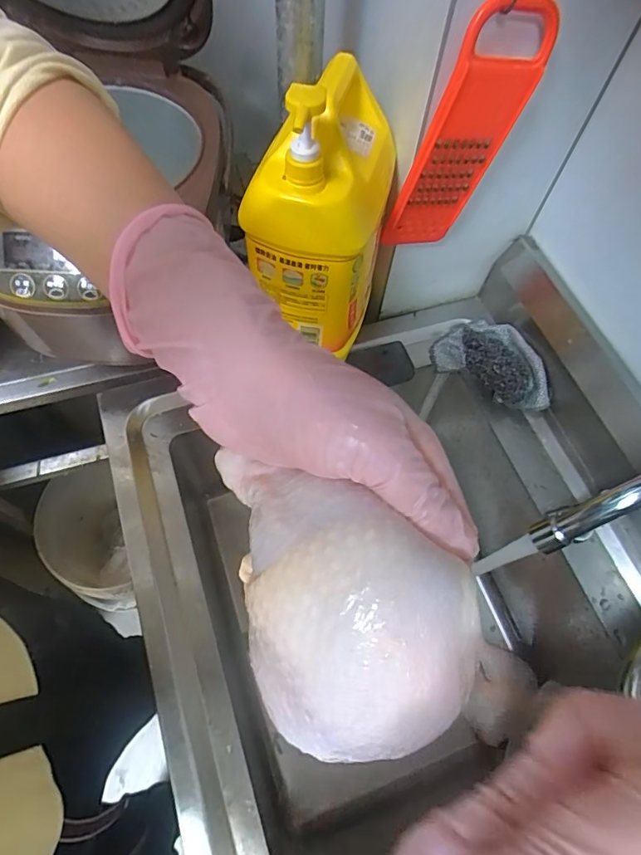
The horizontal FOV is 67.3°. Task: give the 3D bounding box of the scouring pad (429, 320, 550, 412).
[{"bbox_3d":[0.251,-0.094,0.677,0.170,0.044,0.099,39,68,15],"label":"scouring pad"}]

